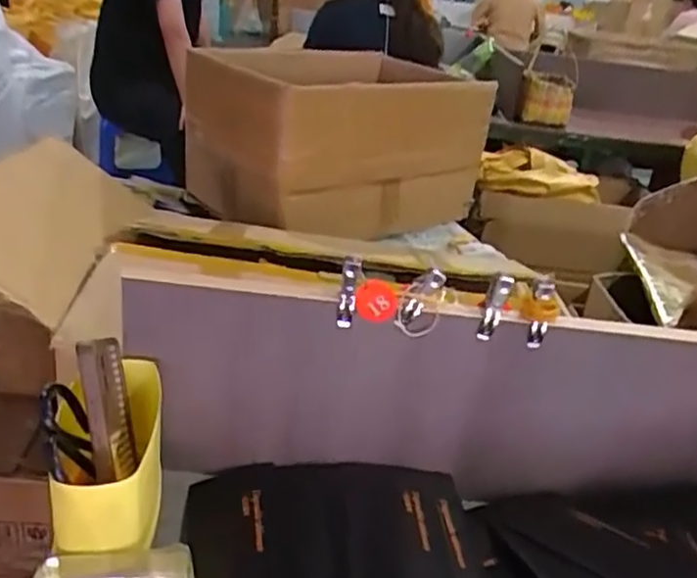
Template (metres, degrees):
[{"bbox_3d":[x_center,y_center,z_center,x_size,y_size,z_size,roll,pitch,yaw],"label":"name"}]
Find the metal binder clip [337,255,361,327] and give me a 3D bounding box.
[{"bbox_3d":[0.000,0.004,0.545,0.014,0.065,0.014,9,27,2],"label":"metal binder clip"}]

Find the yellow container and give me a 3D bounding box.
[{"bbox_3d":[-0.184,0.123,0.512,0.072,0.087,0.152,-1,28,-16],"label":"yellow container"}]

